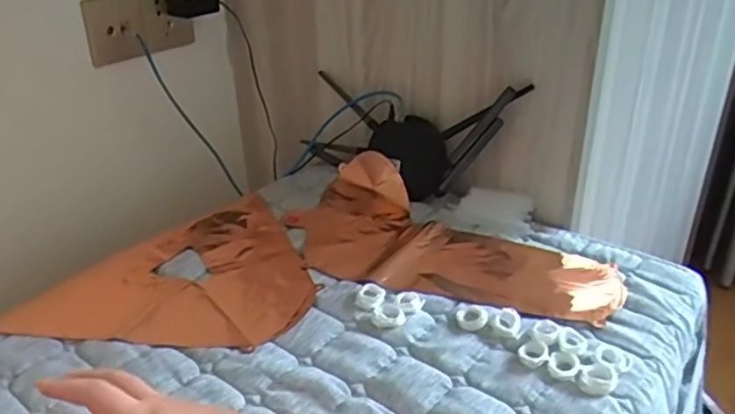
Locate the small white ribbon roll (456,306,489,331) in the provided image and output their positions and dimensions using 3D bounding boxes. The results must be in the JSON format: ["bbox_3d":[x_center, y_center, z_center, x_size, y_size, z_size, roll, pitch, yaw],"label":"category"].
[{"bbox_3d":[0.106,0.113,0.646,0.031,0.011,0.030,-1,30,1],"label":"small white ribbon roll"}]

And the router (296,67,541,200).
[{"bbox_3d":[0.045,-0.105,0.866,0.325,0.144,0.076,20,36,33],"label":"router"}]

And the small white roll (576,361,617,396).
[{"bbox_3d":[0.205,0.153,0.566,0.037,0.009,0.029,-23,36,-32],"label":"small white roll"}]

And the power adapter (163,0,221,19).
[{"bbox_3d":[-0.262,-0.301,0.950,0.080,0.034,0.022,-16,33,-24],"label":"power adapter"}]

